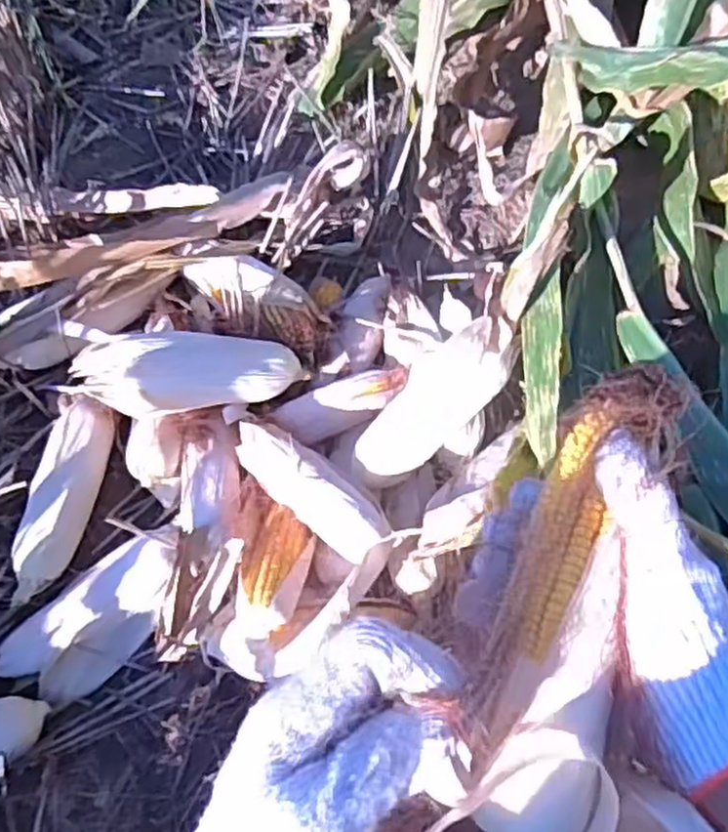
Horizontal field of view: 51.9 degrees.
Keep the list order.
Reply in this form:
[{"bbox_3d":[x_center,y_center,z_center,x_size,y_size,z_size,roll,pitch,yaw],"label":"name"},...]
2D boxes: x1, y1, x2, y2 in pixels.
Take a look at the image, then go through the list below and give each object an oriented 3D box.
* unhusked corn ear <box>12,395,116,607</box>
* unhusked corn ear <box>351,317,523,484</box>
[{"bbox_3d":[-0.310,0.077,0.763,0.064,0.046,0.215,7,63,0],"label":"unhusked corn ear"},{"bbox_3d":[0.073,-0.016,0.804,0.091,0.054,0.220,43,88,17],"label":"unhusked corn ear"}]

